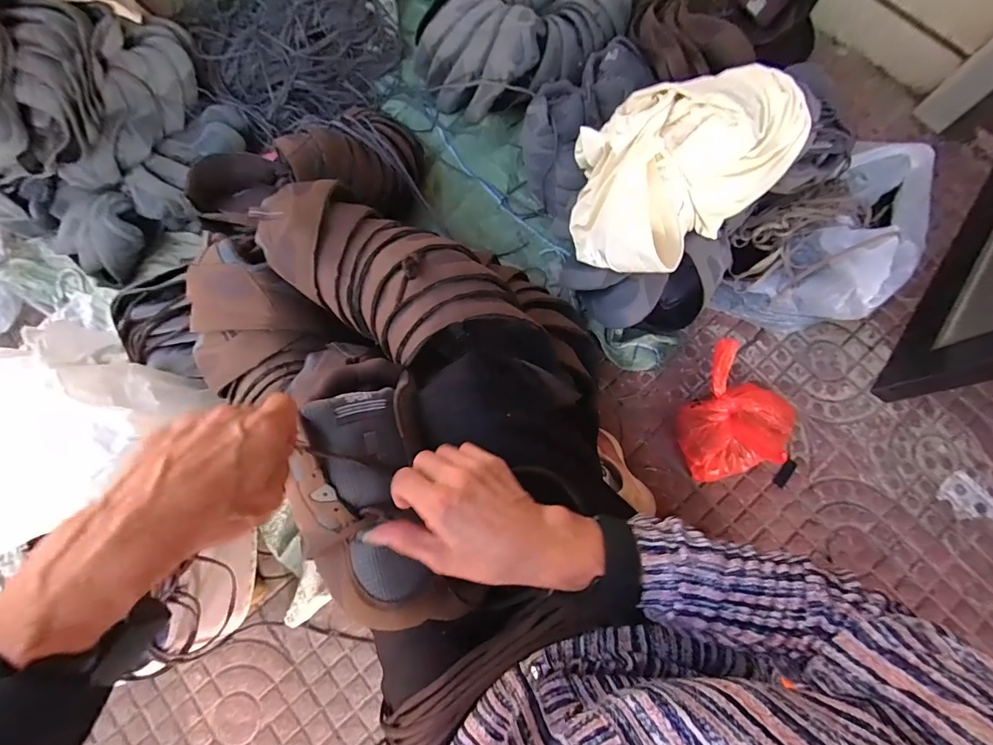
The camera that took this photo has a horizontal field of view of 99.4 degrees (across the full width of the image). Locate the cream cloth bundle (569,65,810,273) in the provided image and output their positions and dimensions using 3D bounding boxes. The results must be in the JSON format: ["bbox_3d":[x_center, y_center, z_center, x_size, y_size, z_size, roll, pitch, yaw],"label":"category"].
[{"bbox_3d":[0.265,-0.333,0.695,0.312,0.214,0.274,-39,77,-10],"label":"cream cloth bundle"}]

